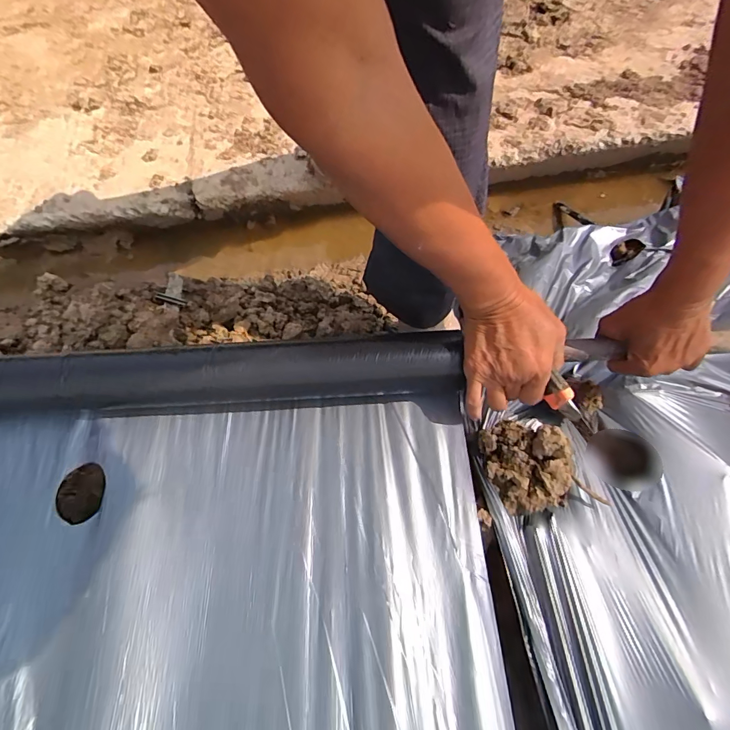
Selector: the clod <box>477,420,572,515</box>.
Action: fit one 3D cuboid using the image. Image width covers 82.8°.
[{"bbox_3d":[0.175,0.102,0.451,0.086,0.052,0.105,-12,62,-4],"label":"clod"}]

